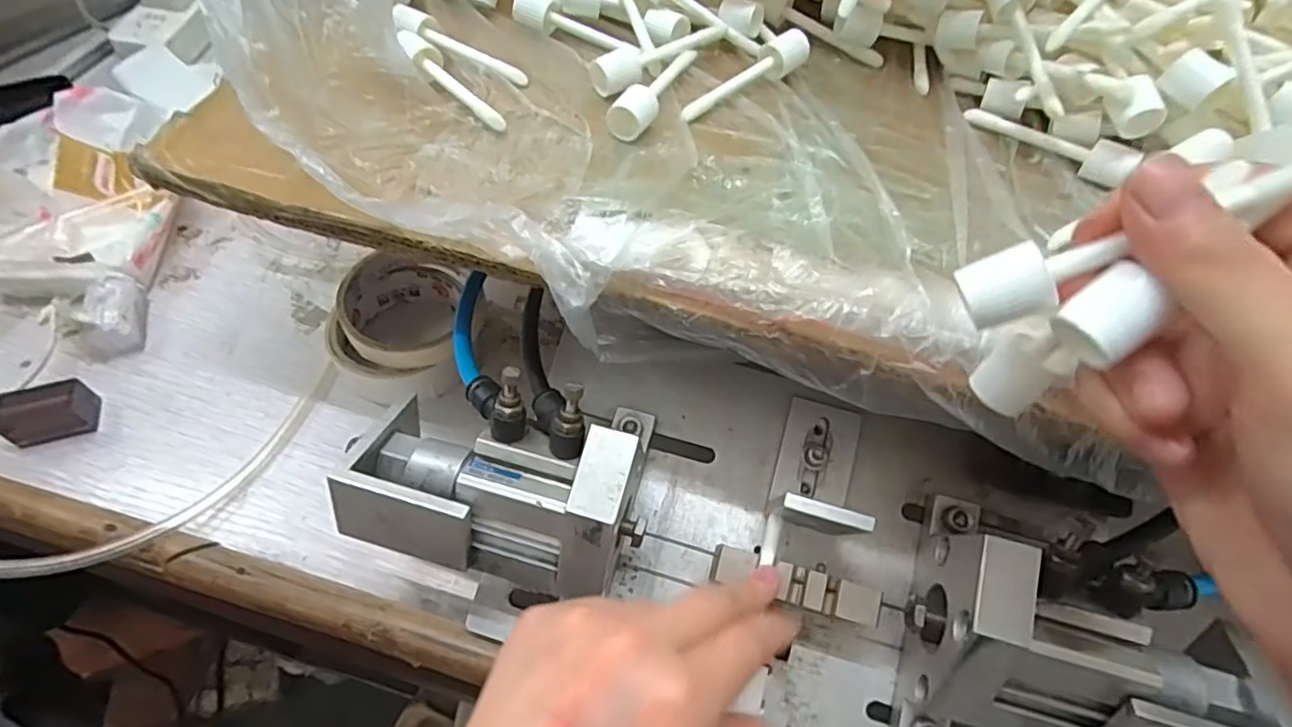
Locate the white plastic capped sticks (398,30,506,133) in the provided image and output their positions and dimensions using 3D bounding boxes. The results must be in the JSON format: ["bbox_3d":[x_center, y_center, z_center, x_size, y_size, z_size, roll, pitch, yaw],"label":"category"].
[{"bbox_3d":[-0.096,-0.138,0.311,0.017,0.013,0.078,-33,64,-23],"label":"white plastic capped sticks"}]

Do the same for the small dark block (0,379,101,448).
[{"bbox_3d":[-0.337,0.027,0.361,0.041,0.024,0.027,-15,58,-13],"label":"small dark block"}]

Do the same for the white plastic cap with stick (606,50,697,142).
[{"bbox_3d":[0.009,-0.138,0.315,0.017,0.015,0.079,28,59,15],"label":"white plastic cap with stick"}]

